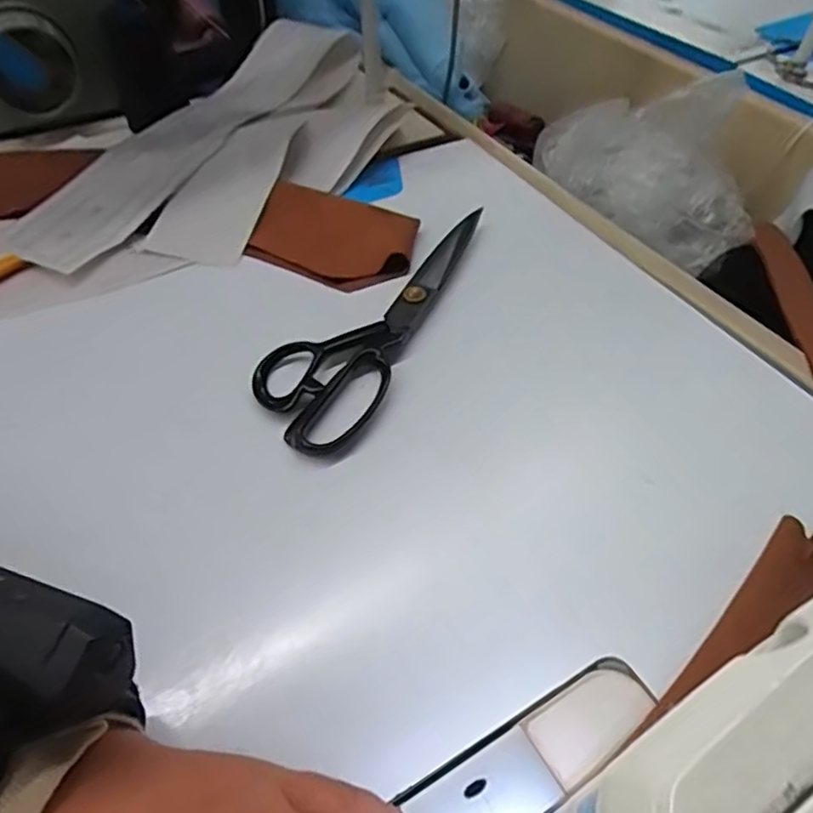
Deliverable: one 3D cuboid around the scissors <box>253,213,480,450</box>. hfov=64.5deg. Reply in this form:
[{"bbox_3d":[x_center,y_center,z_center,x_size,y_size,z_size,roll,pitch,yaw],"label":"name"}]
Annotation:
[{"bbox_3d":[-0.020,-0.072,0.458,0.080,0.014,0.259,21,52,15],"label":"scissors"}]

